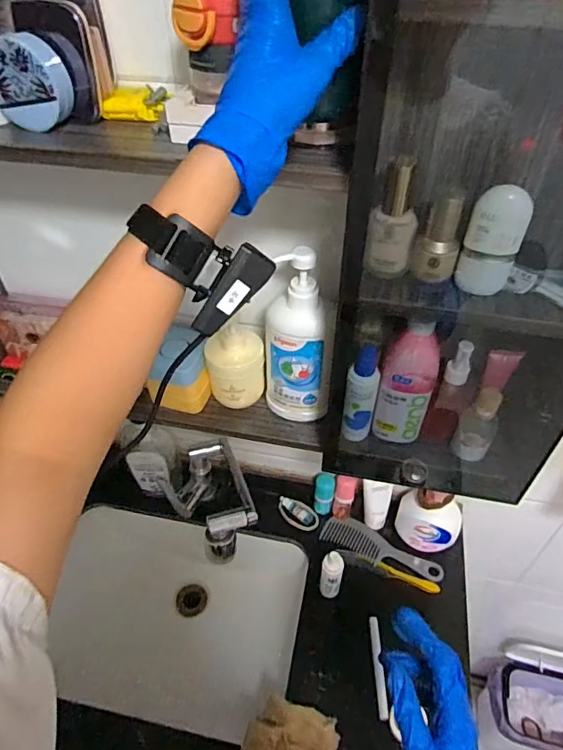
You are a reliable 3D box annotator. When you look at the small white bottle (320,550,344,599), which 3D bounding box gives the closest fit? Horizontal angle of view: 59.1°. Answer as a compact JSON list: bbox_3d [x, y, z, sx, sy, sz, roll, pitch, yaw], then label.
[{"bbox_3d":[0.079,0.315,0.781,0.033,0.092,0.033,8,45,10],"label":"small white bottle"}]

